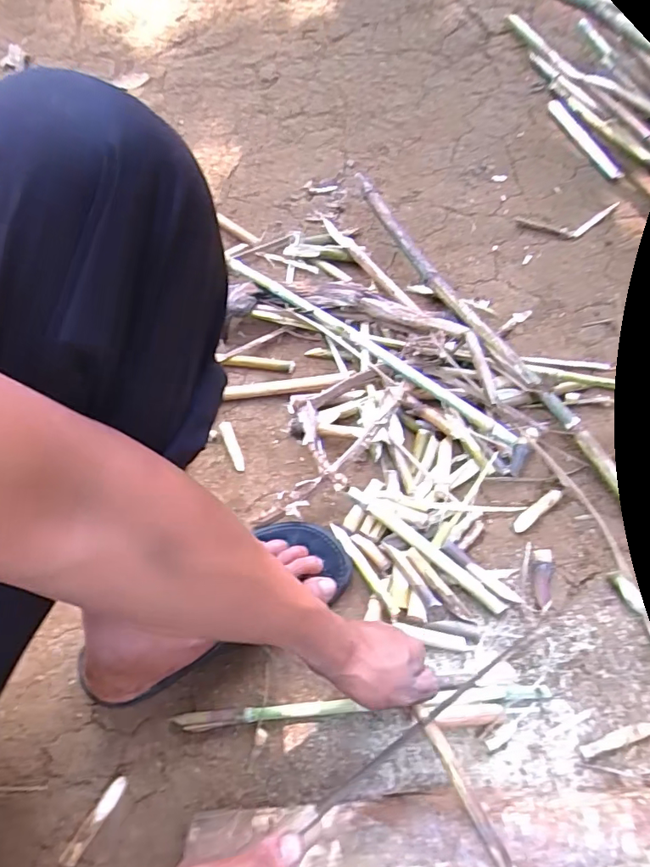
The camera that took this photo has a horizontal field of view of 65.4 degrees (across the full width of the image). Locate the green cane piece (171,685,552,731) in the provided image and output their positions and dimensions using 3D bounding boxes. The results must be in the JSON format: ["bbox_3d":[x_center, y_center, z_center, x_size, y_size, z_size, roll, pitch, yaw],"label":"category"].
[{"bbox_3d":[0.034,0.263,0.490,0.359,0.014,0.015,-6,63,1],"label":"green cane piece"}]

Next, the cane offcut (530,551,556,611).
[{"bbox_3d":[0.225,0.153,0.526,0.021,0.017,0.062,8,64,8],"label":"cane offcut"}]

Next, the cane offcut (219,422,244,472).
[{"bbox_3d":[-0.116,0.016,0.634,0.015,0.009,0.069,-22,64,-7],"label":"cane offcut"}]

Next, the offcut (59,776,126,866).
[{"bbox_3d":[-0.208,0.351,0.460,0.015,0.015,0.074,28,68,17],"label":"offcut"}]

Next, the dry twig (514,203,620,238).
[{"bbox_3d":[0.371,-0.316,0.766,0.148,0.004,0.051,-8,63,0],"label":"dry twig"}]

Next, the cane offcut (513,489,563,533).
[{"bbox_3d":[0.236,0.085,0.564,0.068,0.013,0.016,-37,67,-14],"label":"cane offcut"}]

